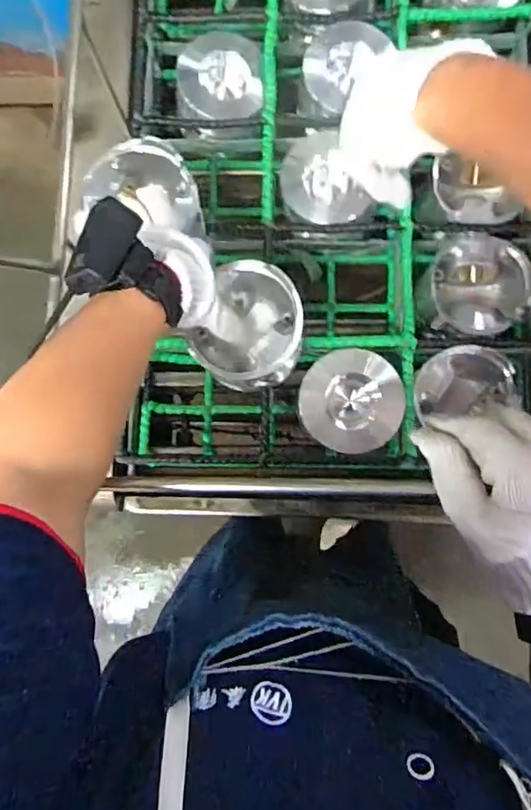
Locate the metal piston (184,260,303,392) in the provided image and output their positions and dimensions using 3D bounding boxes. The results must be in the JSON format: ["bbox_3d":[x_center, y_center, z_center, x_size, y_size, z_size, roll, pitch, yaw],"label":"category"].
[{"bbox_3d":[-0.013,-0.073,0.545,0.097,0.097,0.108,27,85,4],"label":"metal piston"}]

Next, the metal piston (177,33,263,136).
[{"bbox_3d":[-0.056,-0.386,0.672,0.106,0.070,0.098,0,84,1],"label":"metal piston"}]

